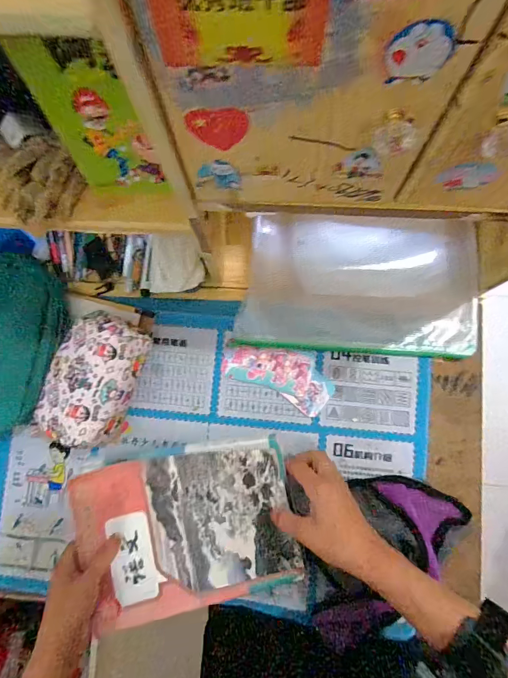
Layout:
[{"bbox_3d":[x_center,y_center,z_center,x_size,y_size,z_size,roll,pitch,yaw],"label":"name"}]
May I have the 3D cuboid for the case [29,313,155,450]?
[{"bbox_3d":[-0.204,0.054,0.467,0.100,0.082,0.168,24,83,7],"label":"case"}]

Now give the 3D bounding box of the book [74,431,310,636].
[{"bbox_3d":[-0.080,0.230,0.433,0.258,0.052,0.184,-12,85,2],"label":"book"}]

